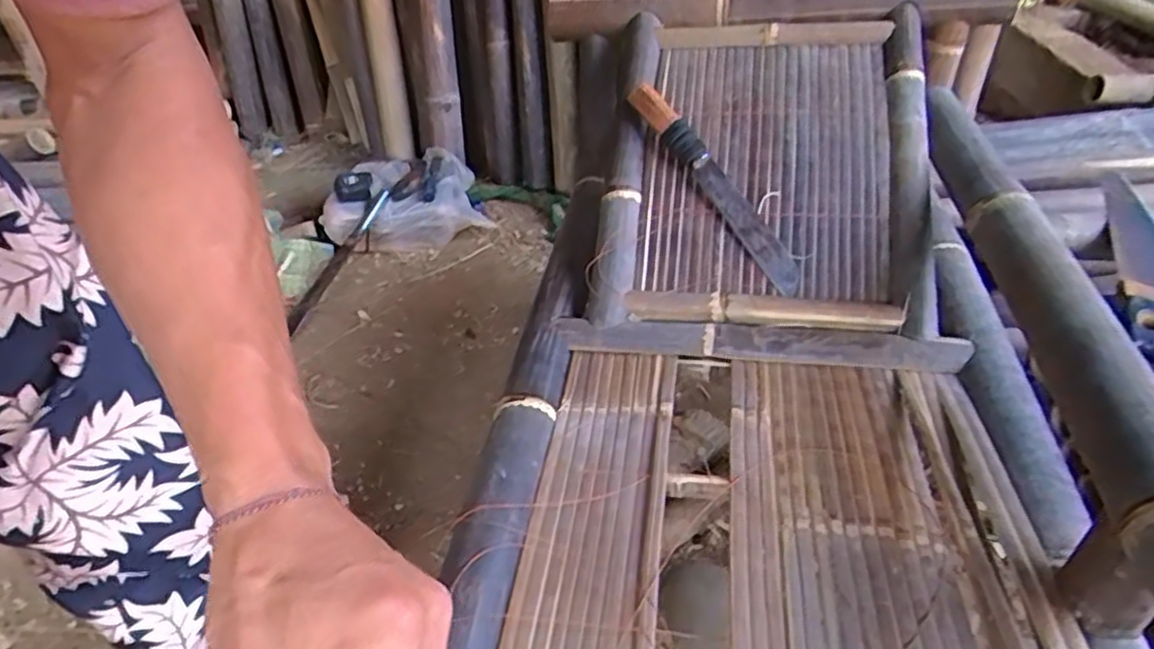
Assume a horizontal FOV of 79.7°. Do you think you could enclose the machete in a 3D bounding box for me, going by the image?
[{"bbox_3d":[0.183,-0.188,0.909,0.038,0.032,0.340,-29,77,-27],"label":"machete"}]

